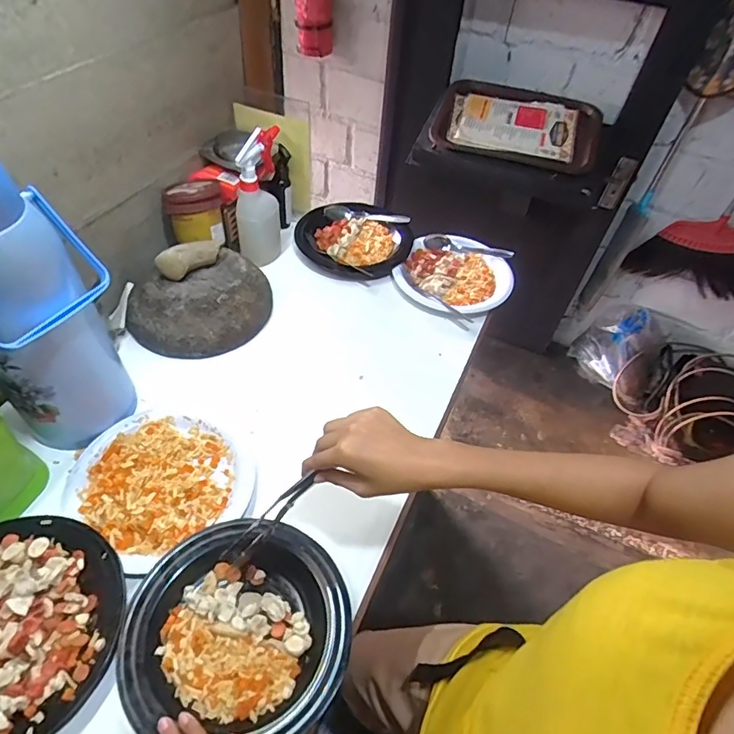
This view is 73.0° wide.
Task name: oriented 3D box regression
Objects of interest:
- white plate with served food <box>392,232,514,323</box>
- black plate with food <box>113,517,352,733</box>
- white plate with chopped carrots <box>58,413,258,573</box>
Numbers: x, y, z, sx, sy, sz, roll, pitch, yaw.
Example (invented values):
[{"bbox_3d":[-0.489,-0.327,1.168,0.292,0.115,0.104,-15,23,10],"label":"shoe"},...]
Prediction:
[{"bbox_3d":[0.167,-0.179,0.935,0.203,0.021,0.213,3,49,-4],"label":"white plate with served food"},{"bbox_3d":[-0.130,0.268,0.515,0.221,0.021,0.209,3,49,-4],"label":"black plate with food"},{"bbox_3d":[-0.259,0.143,0.631,0.206,0.020,0.188,3,49,-4],"label":"white plate with chopped carrots"}]

